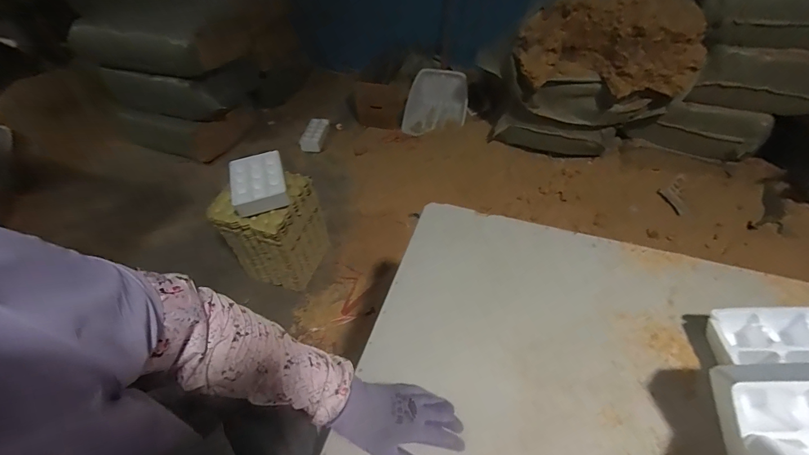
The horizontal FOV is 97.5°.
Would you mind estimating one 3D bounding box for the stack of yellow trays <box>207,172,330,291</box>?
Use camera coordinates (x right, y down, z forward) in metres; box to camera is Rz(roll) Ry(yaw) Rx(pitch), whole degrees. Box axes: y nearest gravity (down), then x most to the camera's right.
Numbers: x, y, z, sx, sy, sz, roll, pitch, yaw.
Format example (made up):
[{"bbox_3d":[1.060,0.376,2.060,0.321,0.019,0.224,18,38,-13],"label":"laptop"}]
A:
[{"bbox_3d":[-0.537,0.004,1.522,0.311,0.450,0.310,13,52,13],"label":"stack of yellow trays"}]

